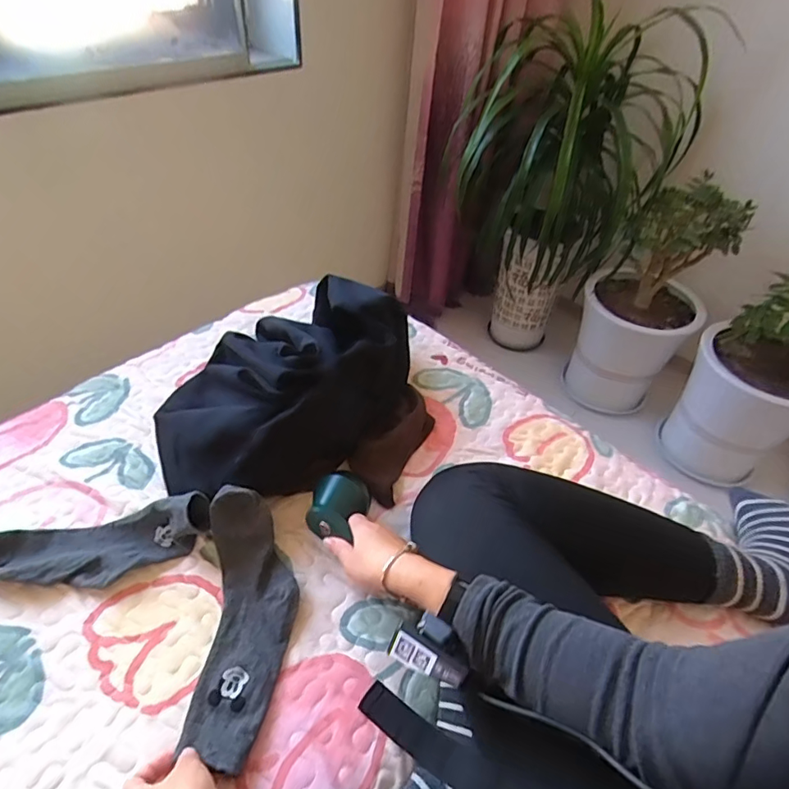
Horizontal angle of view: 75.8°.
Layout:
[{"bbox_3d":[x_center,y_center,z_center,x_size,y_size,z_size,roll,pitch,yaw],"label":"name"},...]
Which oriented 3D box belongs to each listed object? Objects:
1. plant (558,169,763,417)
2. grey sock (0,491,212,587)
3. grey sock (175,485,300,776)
[{"bbox_3d":[0.672,-0.237,1.386,0.290,0.600,0.247,27,49,20],"label":"plant"},{"bbox_3d":[-0.333,0.160,0.554,0.249,0.066,0.074,-2,46,-8],"label":"grey sock"},{"bbox_3d":[-0.153,0.230,0.533,0.091,0.059,0.253,-1,58,-7],"label":"grey sock"}]

